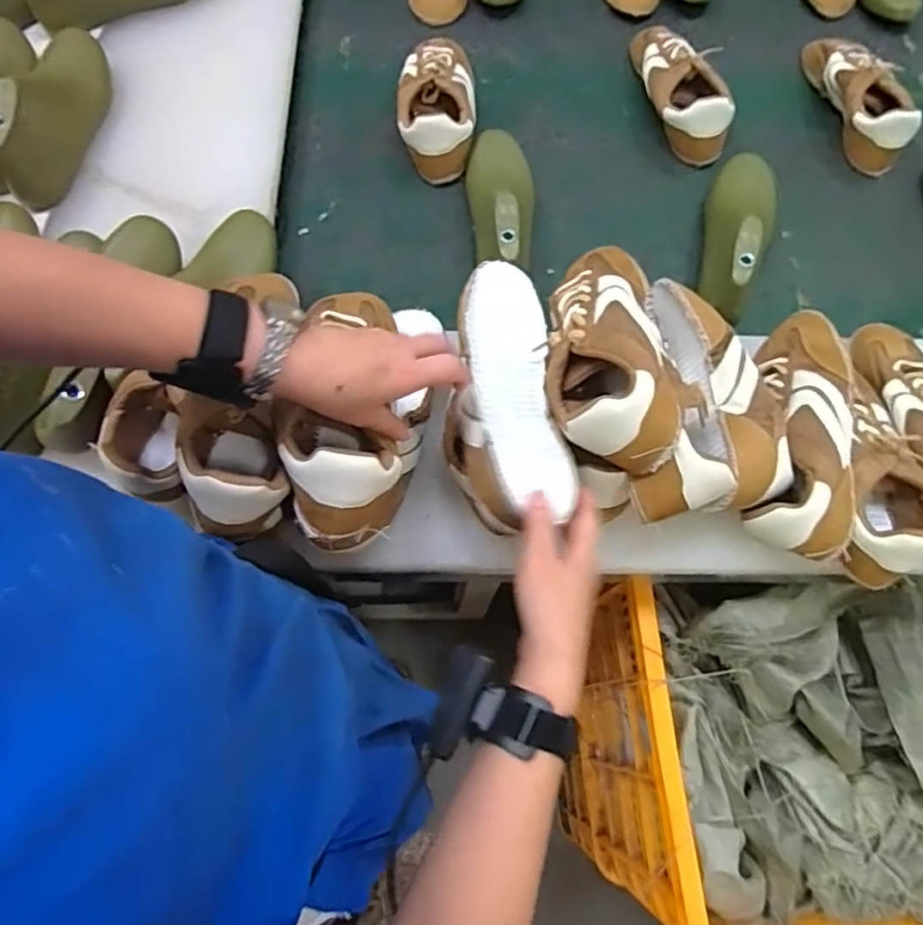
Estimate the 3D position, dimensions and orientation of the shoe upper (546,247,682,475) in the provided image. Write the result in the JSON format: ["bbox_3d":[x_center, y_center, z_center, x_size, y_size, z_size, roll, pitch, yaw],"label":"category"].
[{"bbox_3d":[0.122,-0.103,0.512,0.100,0.084,0.221,7,69,2],"label":"shoe upper"}]

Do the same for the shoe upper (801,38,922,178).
[{"bbox_3d":[0.515,-0.485,0.821,0.073,0.071,0.231,-8,70,-3],"label":"shoe upper"}]

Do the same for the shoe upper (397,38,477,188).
[{"bbox_3d":[-0.030,-0.449,0.780,0.095,0.070,0.210,3,69,1],"label":"shoe upper"}]

